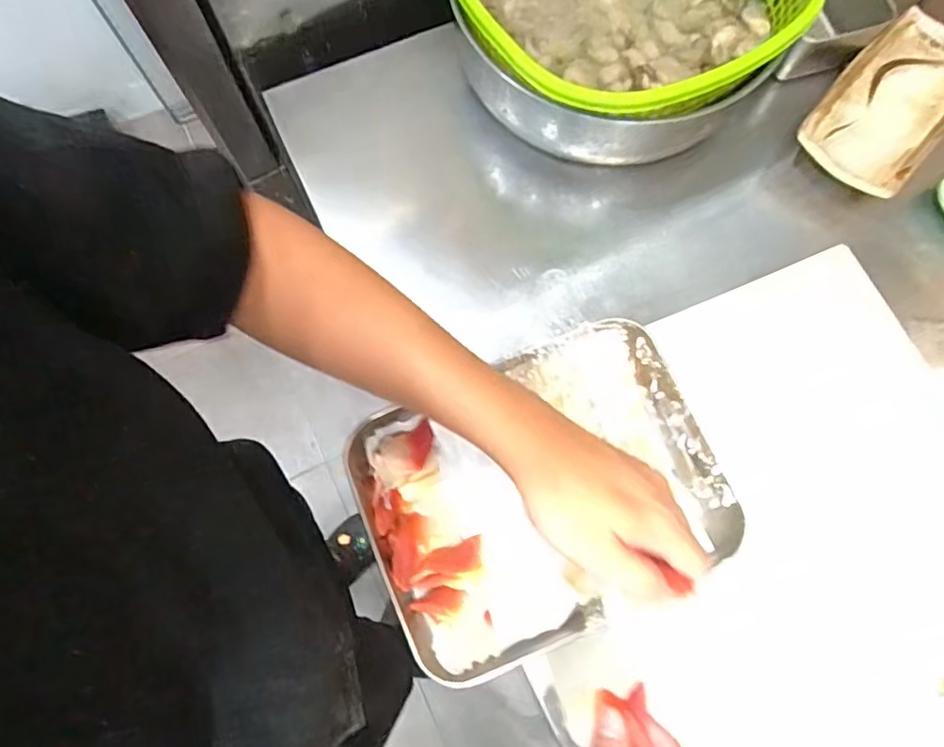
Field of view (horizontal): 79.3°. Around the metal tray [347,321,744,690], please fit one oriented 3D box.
[{"bbox_3d":[0.053,0.088,0.434,0.261,0.044,0.196,-22,77,-7],"label":"metal tray"}]

